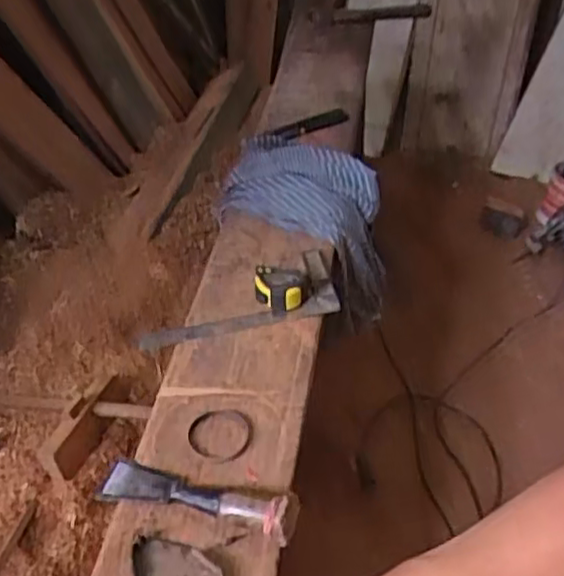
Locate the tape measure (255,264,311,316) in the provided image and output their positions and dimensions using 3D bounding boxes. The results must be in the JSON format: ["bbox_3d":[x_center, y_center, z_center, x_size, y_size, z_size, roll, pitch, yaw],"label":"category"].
[{"bbox_3d":[0.000,0.003,1.021,0.083,0.049,0.064,1,43,-2],"label":"tape measure"}]

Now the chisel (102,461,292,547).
[{"bbox_3d":[-0.098,0.244,0.793,0.239,0.044,0.054,5,39,23],"label":"chisel"}]

